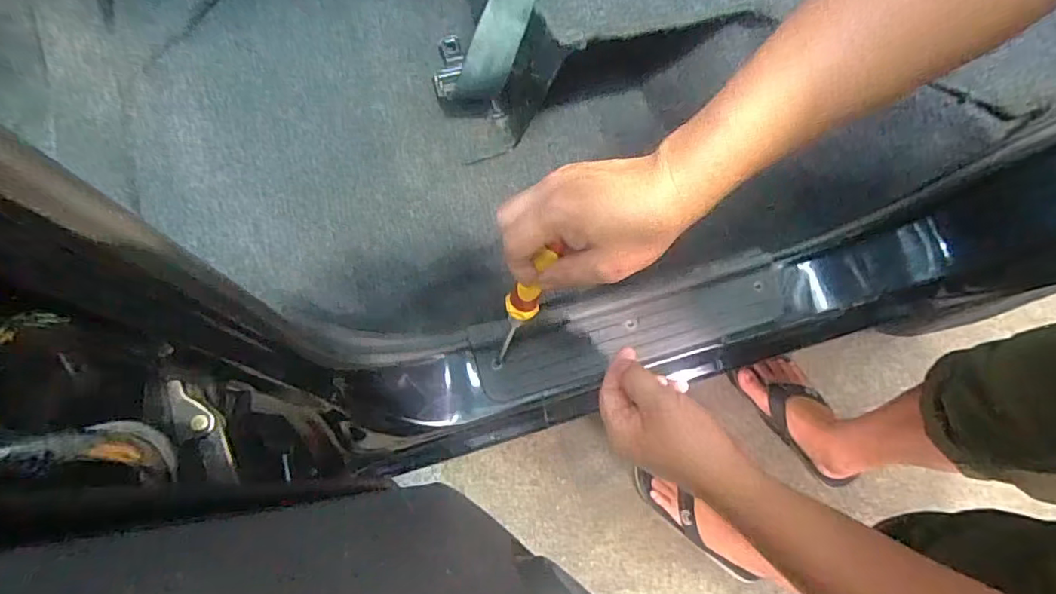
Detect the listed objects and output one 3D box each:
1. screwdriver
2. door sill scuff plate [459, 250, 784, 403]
[{"bbox_3d":[-0.006,0.009,0.497,0.027,0.194,0.025,6,61,-11],"label":"screwdriver"},{"bbox_3d":[0.111,0.029,0.586,0.331,0.015,0.082,-15,89,-6],"label":"door sill scuff plate"}]

